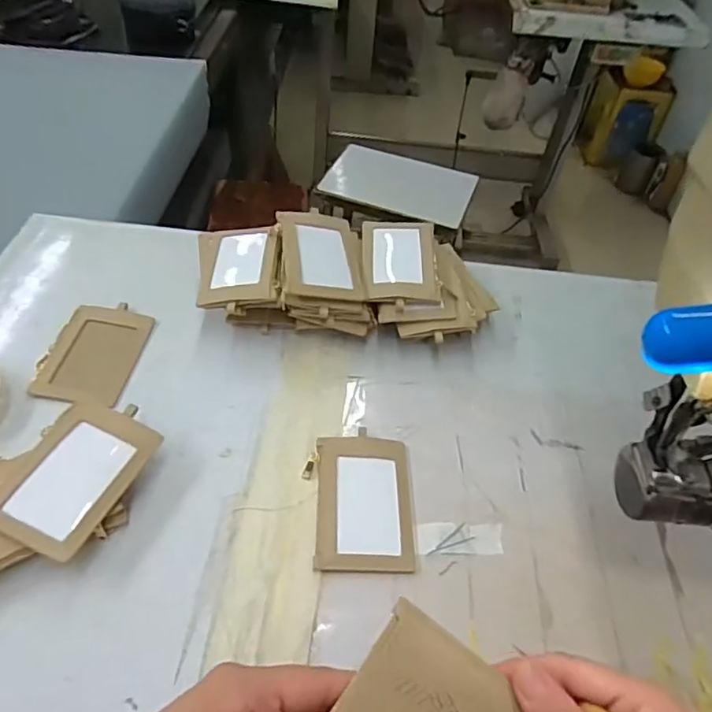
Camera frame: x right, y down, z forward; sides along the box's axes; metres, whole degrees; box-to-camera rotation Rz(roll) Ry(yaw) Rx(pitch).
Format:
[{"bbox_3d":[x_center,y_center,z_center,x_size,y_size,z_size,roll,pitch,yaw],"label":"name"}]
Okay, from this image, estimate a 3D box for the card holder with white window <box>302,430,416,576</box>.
[{"bbox_3d":[0.005,0.110,0.446,0.079,0.013,0.109,0,48,-6],"label":"card holder with white window"}]

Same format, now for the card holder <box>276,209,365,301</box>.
[{"bbox_3d":[-0.034,-0.098,0.546,0.073,0.007,0.106,3,55,-21],"label":"card holder"}]

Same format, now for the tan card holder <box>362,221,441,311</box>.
[{"bbox_3d":[0.044,-0.093,0.563,0.071,0.008,0.107,-1,57,-2],"label":"tan card holder"}]

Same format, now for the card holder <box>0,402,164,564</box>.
[{"bbox_3d":[-0.198,0.083,0.409,0.073,0.011,0.111,23,51,5],"label":"card holder"}]

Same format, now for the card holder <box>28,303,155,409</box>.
[{"bbox_3d":[-0.239,-0.003,0.522,0.078,0.011,0.118,7,48,1],"label":"card holder"}]

